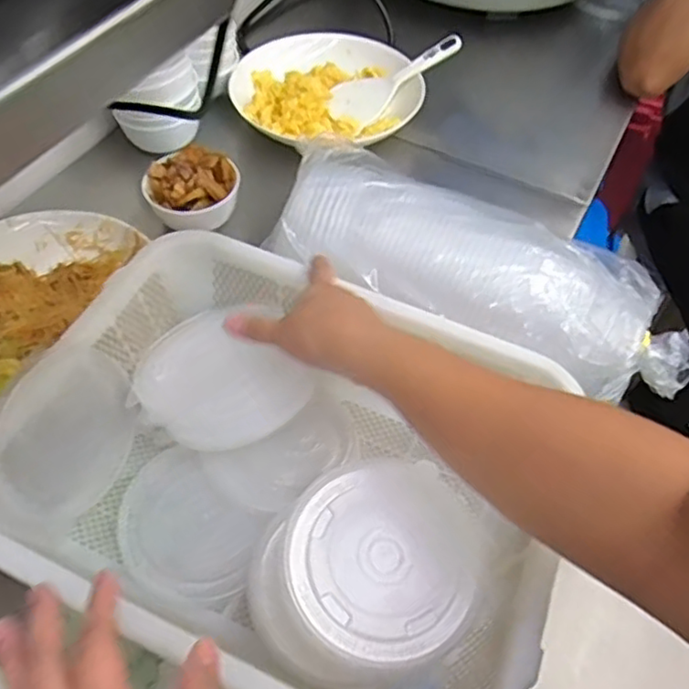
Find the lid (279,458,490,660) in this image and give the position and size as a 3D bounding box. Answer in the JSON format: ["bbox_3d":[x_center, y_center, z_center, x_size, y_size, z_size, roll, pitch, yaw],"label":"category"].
[{"bbox_3d":[0.030,0.141,0.444,0.136,0.022,0.128,1,53,-1],"label":"lid"}]

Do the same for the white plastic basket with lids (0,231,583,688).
[{"bbox_3d":[-0.043,0.098,0.507,0.385,0.123,0.309,18,55,11],"label":"white plastic basket with lids"}]

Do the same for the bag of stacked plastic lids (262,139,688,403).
[{"bbox_3d":[0.124,-0.056,0.590,0.382,0.104,0.145,27,57,17],"label":"bag of stacked plastic lids"}]

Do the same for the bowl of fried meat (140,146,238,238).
[{"bbox_3d":[-0.173,-0.174,0.739,0.102,0.055,0.086,-8,54,-8],"label":"bowl of fried meat"}]

